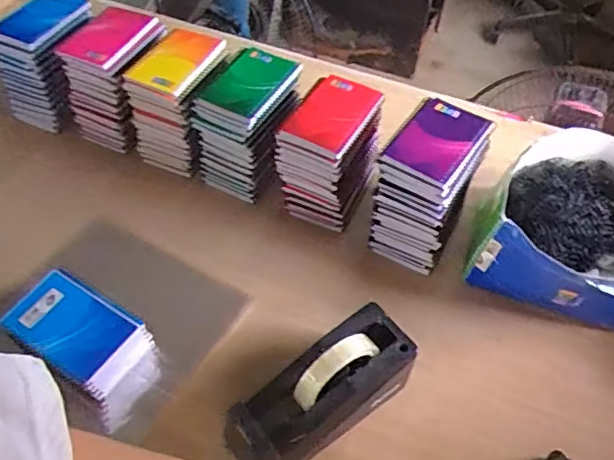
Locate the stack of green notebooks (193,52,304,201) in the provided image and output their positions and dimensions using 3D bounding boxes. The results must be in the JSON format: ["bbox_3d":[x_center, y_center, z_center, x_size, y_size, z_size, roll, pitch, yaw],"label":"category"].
[{"bbox_3d":[-0.082,-0.149,0.793,0.104,0.153,0.136,21,54,12],"label":"stack of green notebooks"}]

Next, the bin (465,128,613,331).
[{"bbox_3d":[0.356,-0.003,0.741,0.231,0.135,0.263,33,58,20],"label":"bin"}]

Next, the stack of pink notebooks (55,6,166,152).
[{"bbox_3d":[-0.280,-0.226,0.843,0.112,0.146,0.138,20,54,12],"label":"stack of pink notebooks"}]

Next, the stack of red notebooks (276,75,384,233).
[{"bbox_3d":[0.029,-0.100,0.765,0.103,0.159,0.133,22,54,13],"label":"stack of red notebooks"}]

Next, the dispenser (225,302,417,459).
[{"bbox_3d":[0.014,0.165,0.577,0.201,0.124,0.085,-30,60,-23],"label":"dispenser"}]

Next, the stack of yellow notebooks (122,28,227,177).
[{"bbox_3d":[-0.179,-0.186,0.822,0.098,0.150,0.135,20,54,12],"label":"stack of yellow notebooks"}]

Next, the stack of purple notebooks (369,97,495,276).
[{"bbox_3d":[0.150,-0.057,0.729,0.102,0.163,0.136,25,55,15],"label":"stack of purple notebooks"}]

